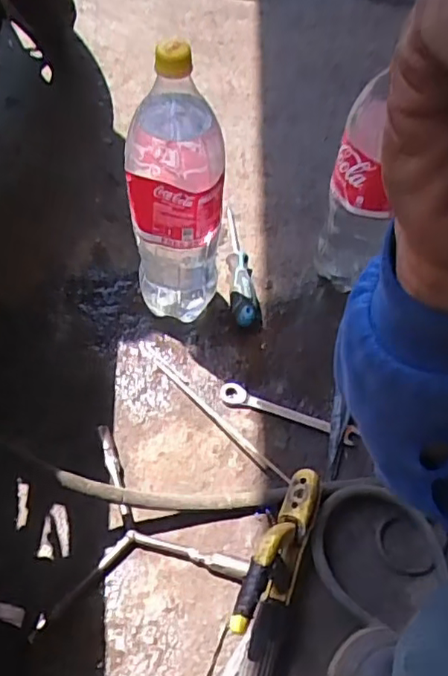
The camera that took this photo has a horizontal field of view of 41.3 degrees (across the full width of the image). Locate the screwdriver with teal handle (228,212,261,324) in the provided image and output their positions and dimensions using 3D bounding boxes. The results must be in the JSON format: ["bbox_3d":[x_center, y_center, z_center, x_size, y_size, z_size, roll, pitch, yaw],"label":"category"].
[{"bbox_3d":[0.022,-0.095,0.787,0.038,0.038,0.185,-4,57,-6],"label":"screwdriver with teal handle"}]

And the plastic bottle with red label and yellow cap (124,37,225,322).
[{"bbox_3d":[-0.050,-0.143,0.626,0.098,0.329,0.095,1,57,-2],"label":"plastic bottle with red label and yellow cap"}]

